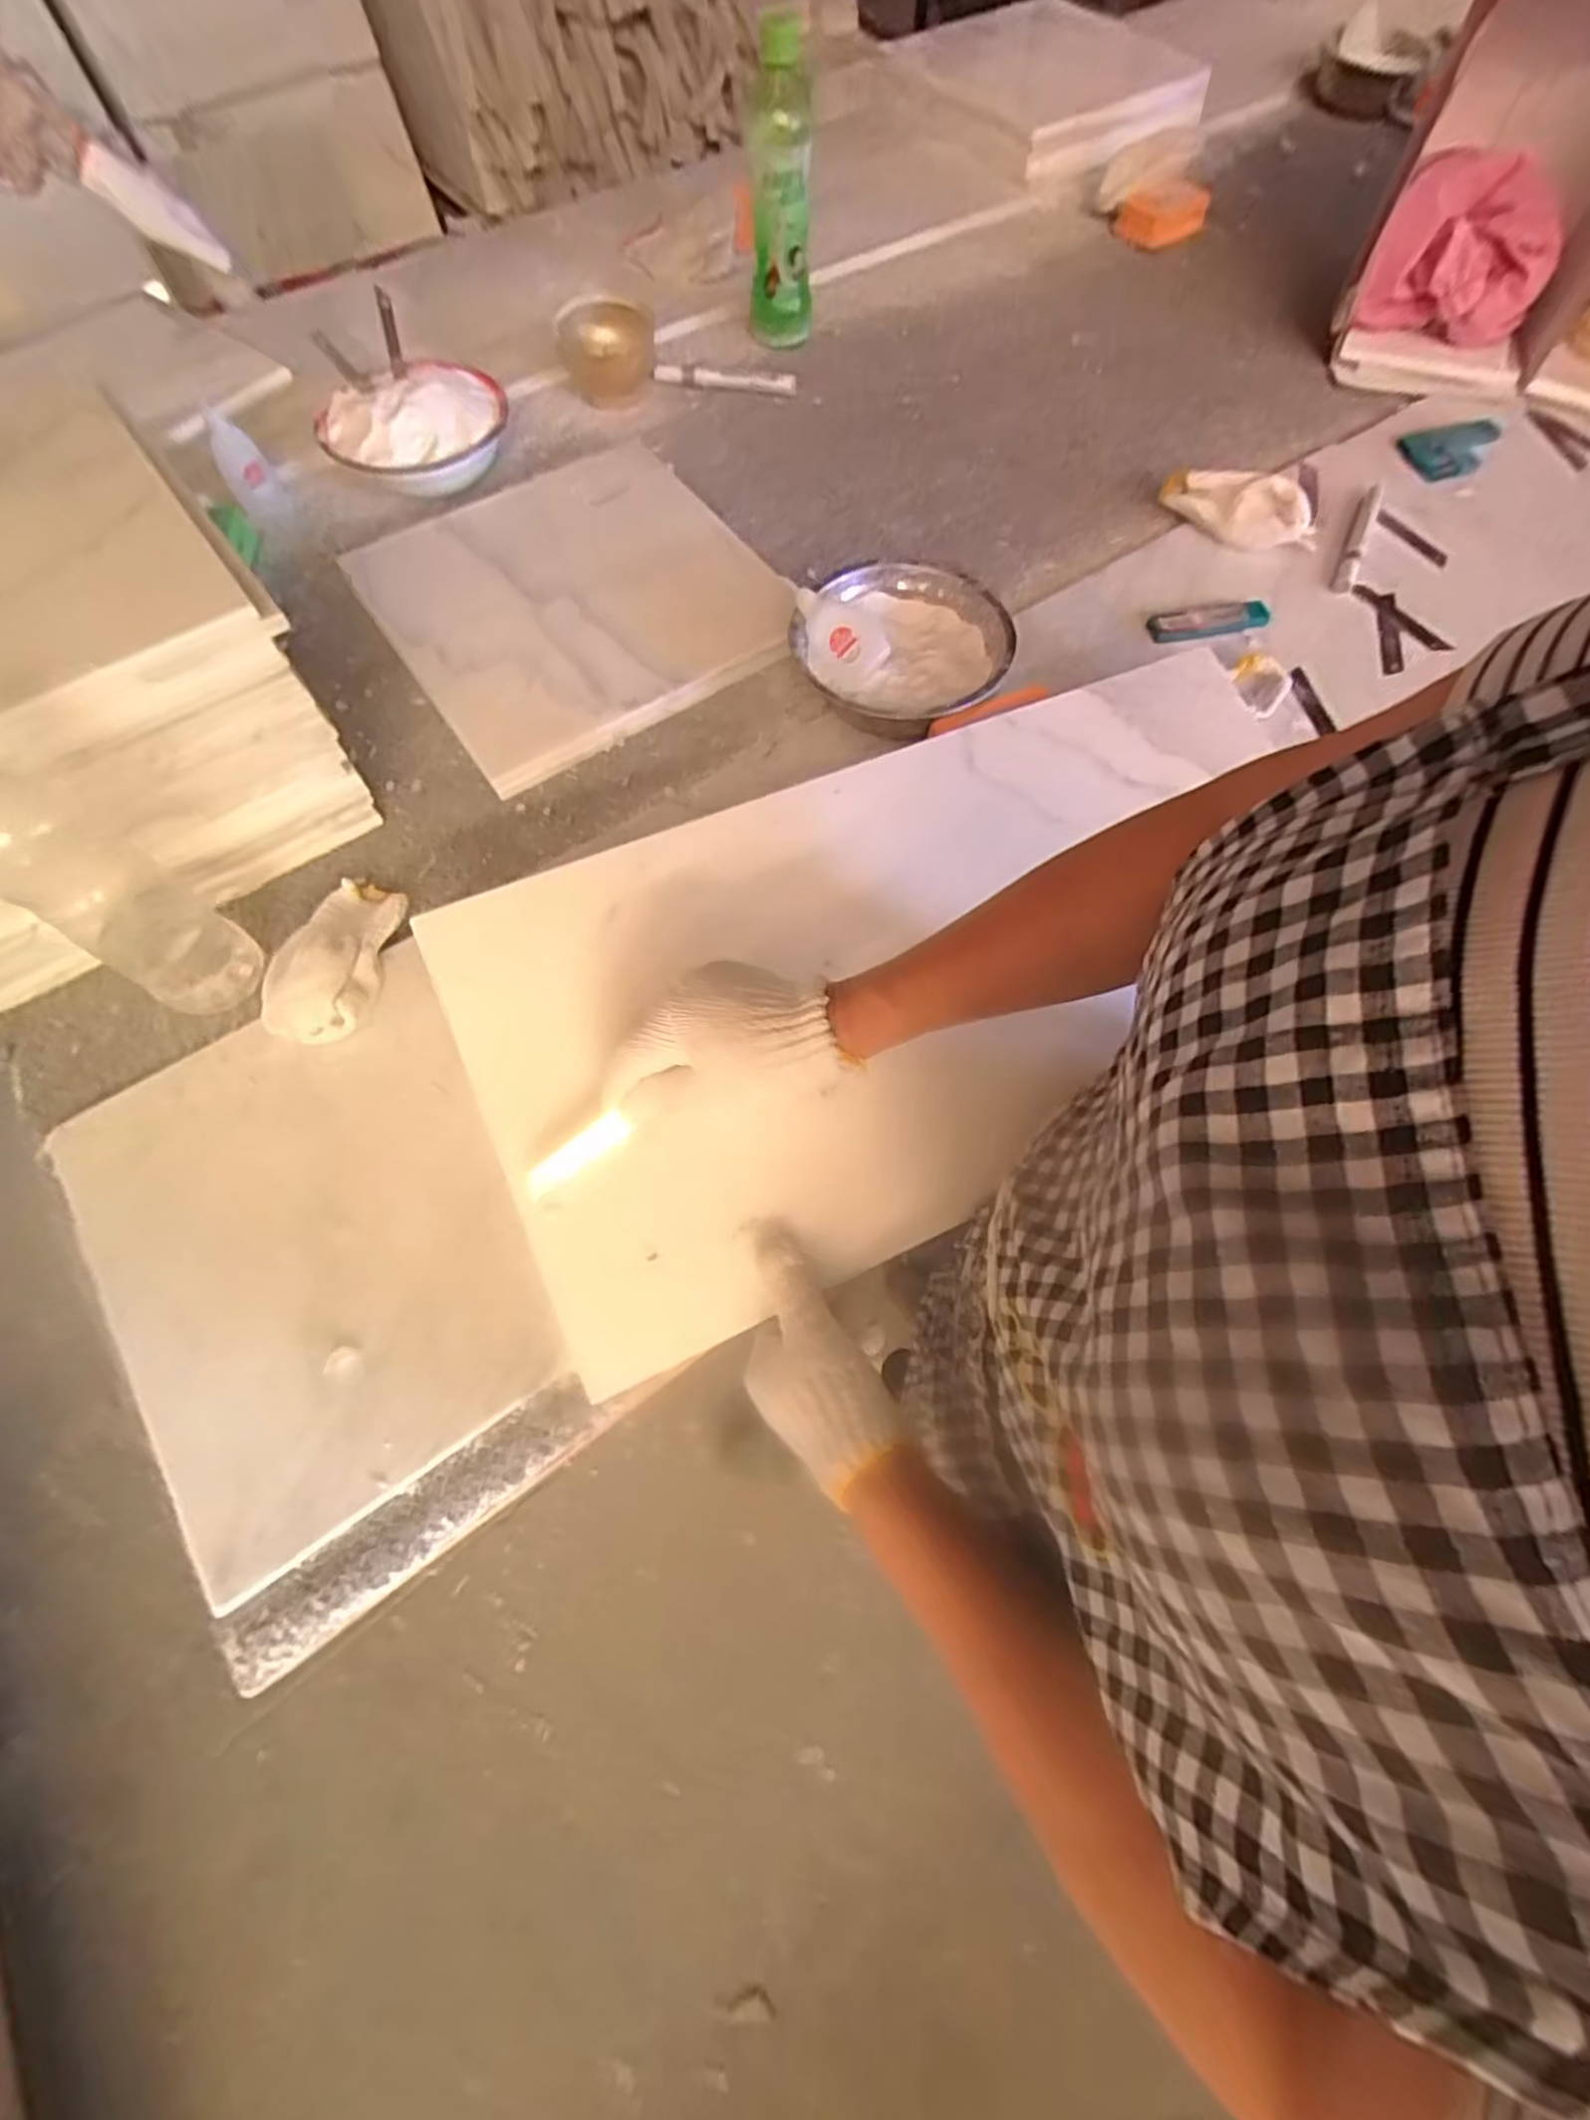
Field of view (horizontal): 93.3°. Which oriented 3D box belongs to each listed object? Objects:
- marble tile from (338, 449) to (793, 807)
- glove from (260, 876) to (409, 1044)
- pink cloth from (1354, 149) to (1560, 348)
[{"bbox_3d":[-0.198,-0.416,0.642,0.300,0.024,0.348,-32,72,-11],"label":"marble tile"},{"bbox_3d":[-0.298,-0.070,0.488,0.055,0.033,0.124,7,69,3],"label":"glove"},{"bbox_3d":[0.635,-0.759,0.710,0.156,0.095,0.064,22,70,9],"label":"pink cloth"}]

